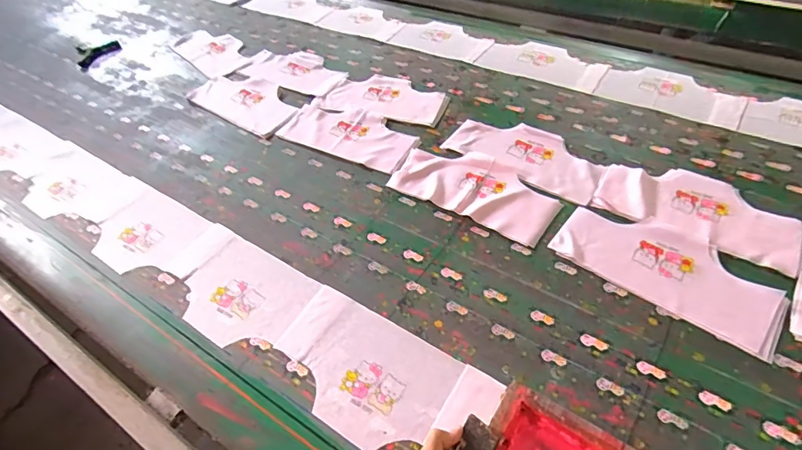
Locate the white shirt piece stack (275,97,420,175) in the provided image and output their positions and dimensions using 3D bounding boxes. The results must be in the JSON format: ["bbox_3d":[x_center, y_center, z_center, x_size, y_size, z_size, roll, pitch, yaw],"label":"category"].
[{"bbox_3d":[-0.118,-0.206,0.980,0.320,0.009,0.152,24,58,30],"label":"white shirt piece stack"}]

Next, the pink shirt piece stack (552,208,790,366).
[{"bbox_3d":[0.416,0.062,0.696,0.317,0.017,0.154,29,55,28],"label":"pink shirt piece stack"}]

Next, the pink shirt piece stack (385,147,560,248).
[{"bbox_3d":[0.139,-0.073,0.835,0.304,0.016,0.154,27,58,26],"label":"pink shirt piece stack"}]

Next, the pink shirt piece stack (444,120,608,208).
[{"bbox_3d":[0.252,-0.149,0.892,0.314,0.010,0.154,32,61,29],"label":"pink shirt piece stack"}]

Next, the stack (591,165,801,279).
[{"bbox_3d":[0.510,-0.033,0.762,0.307,0.012,0.160,24,57,24],"label":"stack"}]

